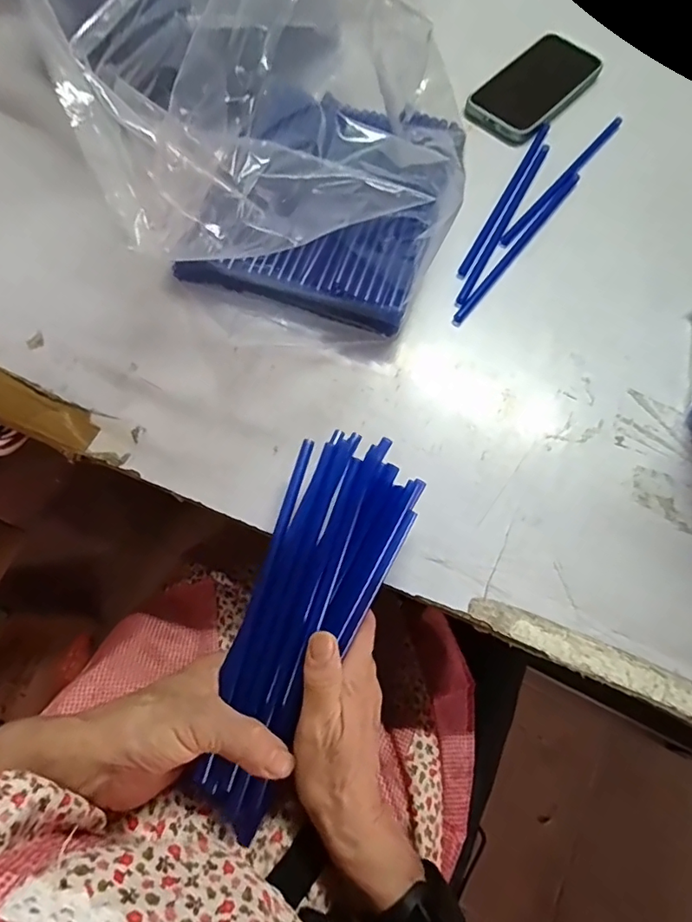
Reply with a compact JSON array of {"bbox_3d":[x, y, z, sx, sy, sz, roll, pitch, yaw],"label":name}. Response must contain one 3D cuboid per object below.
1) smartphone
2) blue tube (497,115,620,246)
[{"bbox_3d":[0.199,-0.395,0.545,0.077,0.015,0.153,42,74,13],"label":"smartphone"},{"bbox_3d":[0.217,-0.281,0.512,0.008,0.004,0.217,39,73,12],"label":"blue tube"}]

